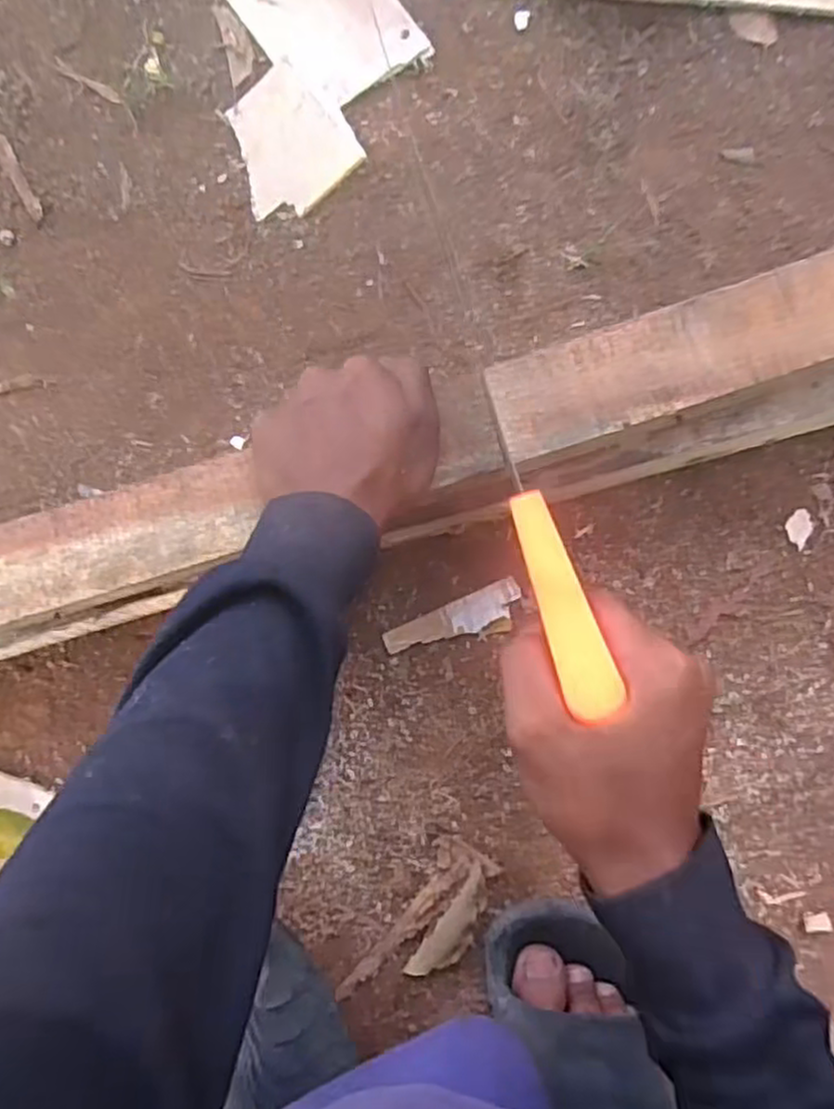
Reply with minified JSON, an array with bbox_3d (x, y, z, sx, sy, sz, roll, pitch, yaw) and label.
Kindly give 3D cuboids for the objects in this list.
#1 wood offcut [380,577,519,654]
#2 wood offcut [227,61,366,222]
[{"bbox_3d":[0.024,0.047,0.495,0.095,0.008,0.030,-22,83,5],"label":"wood offcut"},{"bbox_3d":[-0.097,-0.298,0.537,0.087,0.012,0.093,-40,82,3],"label":"wood offcut"}]

